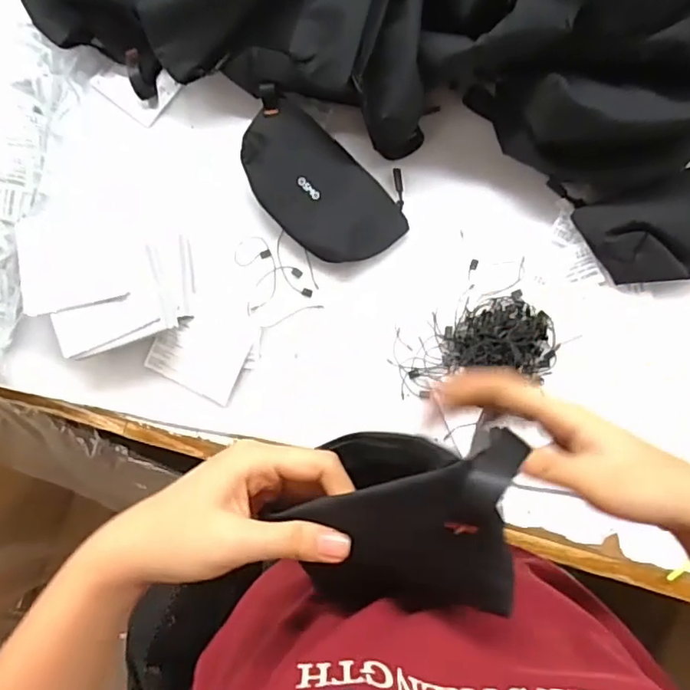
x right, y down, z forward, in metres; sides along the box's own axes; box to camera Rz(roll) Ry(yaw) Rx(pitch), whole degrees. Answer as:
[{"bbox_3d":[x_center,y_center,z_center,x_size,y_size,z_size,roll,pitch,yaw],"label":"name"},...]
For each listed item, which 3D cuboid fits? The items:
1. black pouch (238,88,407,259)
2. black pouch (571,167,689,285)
[{"bbox_3d":[-0.026,-0.158,0.584,0.183,0.033,0.113,34,89,9],"label":"black pouch"},{"bbox_3d":[0.326,-0.116,0.529,0.206,0.050,0.093,-19,82,5],"label":"black pouch"}]

